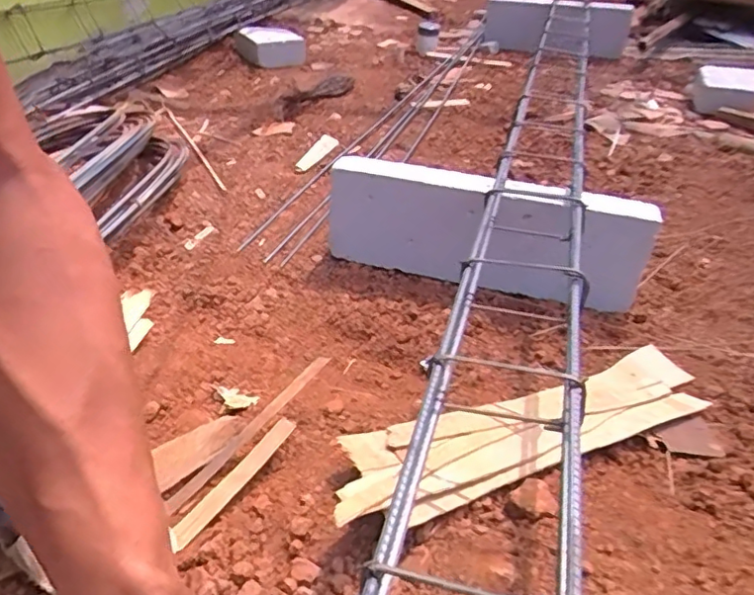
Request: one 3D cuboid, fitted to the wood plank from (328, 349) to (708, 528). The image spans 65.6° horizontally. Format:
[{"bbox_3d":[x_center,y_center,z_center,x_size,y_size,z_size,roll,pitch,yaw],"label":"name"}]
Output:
[{"bbox_3d":[0.224,0.161,0.765,0.677,0.024,0.125,-7,36,-36],"label":"wood plank"}]

